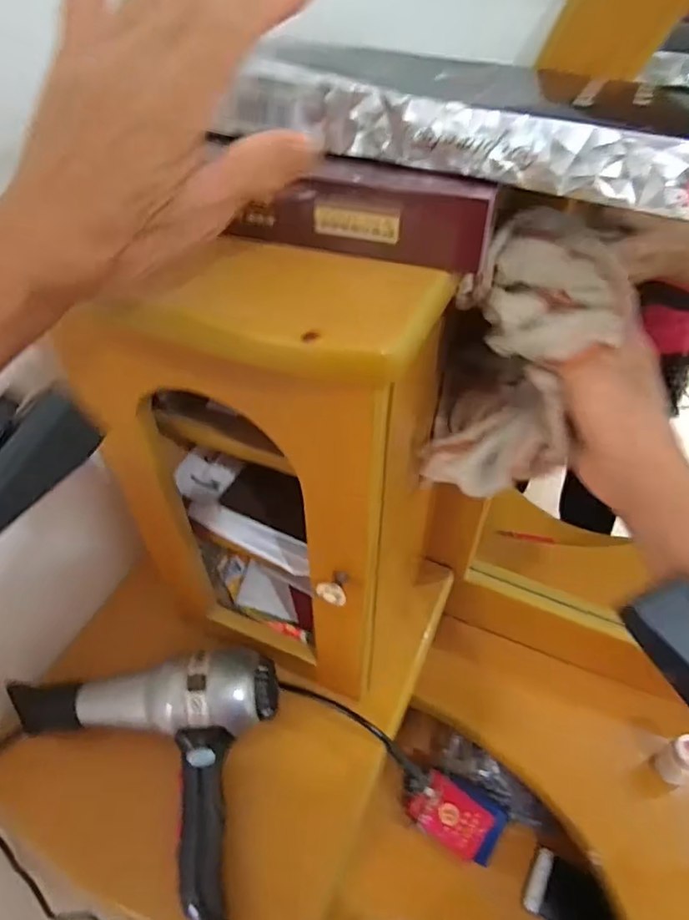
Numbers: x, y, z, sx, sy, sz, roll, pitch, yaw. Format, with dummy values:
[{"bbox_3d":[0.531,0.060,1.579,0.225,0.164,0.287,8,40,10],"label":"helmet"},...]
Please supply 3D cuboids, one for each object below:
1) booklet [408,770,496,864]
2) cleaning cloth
[{"bbox_3d":[0.133,0.447,0.710,0.090,0.012,0.067,30,78,31],"label":"booklet"},{"bbox_3d":[0.111,-0.056,0.341,0.079,0.164,0.061,30,35,27],"label":"cleaning cloth"}]

